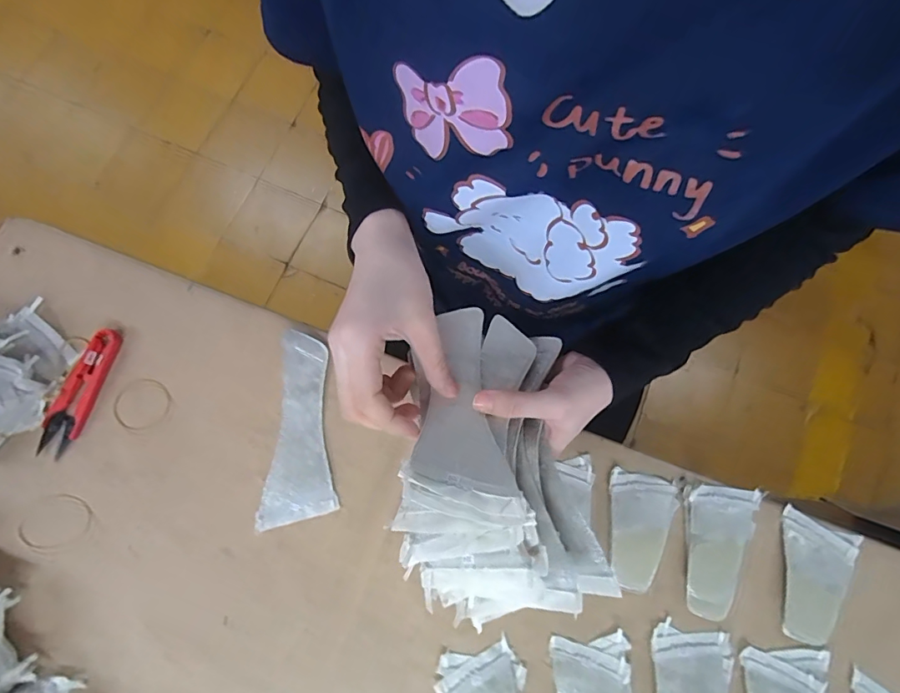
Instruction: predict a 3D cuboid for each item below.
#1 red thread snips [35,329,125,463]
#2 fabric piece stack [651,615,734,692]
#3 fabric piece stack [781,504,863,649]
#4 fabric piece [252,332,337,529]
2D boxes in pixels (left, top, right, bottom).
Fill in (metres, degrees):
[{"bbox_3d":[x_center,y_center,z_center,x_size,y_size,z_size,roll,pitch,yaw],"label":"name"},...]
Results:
[{"bbox_3d":[-0.327,0.038,0.421,0.030,0.016,0.113,18,75,3],"label":"red thread snips"},{"bbox_3d":[0.187,0.277,0.374,0.062,0.009,0.102,15,74,3],"label":"fabric piece stack"},{"bbox_3d":[0.304,0.195,0.401,0.061,0.009,0.098,24,75,5],"label":"fabric piece stack"},{"bbox_3d":[-0.139,0.071,0.420,0.068,0.016,0.165,-4,74,-3],"label":"fabric piece"}]

